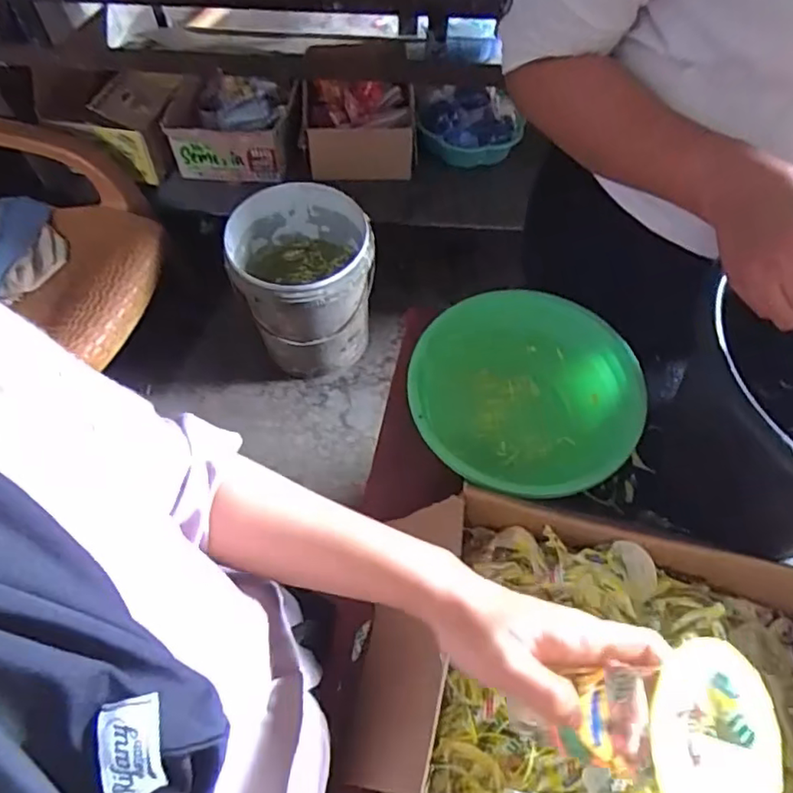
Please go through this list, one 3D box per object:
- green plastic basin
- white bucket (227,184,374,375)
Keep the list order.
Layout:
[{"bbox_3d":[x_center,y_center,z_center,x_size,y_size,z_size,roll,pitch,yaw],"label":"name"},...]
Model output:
[{"bbox_3d":[0.133,-0.001,0.638,0.229,0.075,0.223,0,61,1],"label":"green plastic basin"},{"bbox_3d":[-0.206,-0.255,1.401,0.300,0.355,0.310,0,61,1],"label":"white bucket"}]

